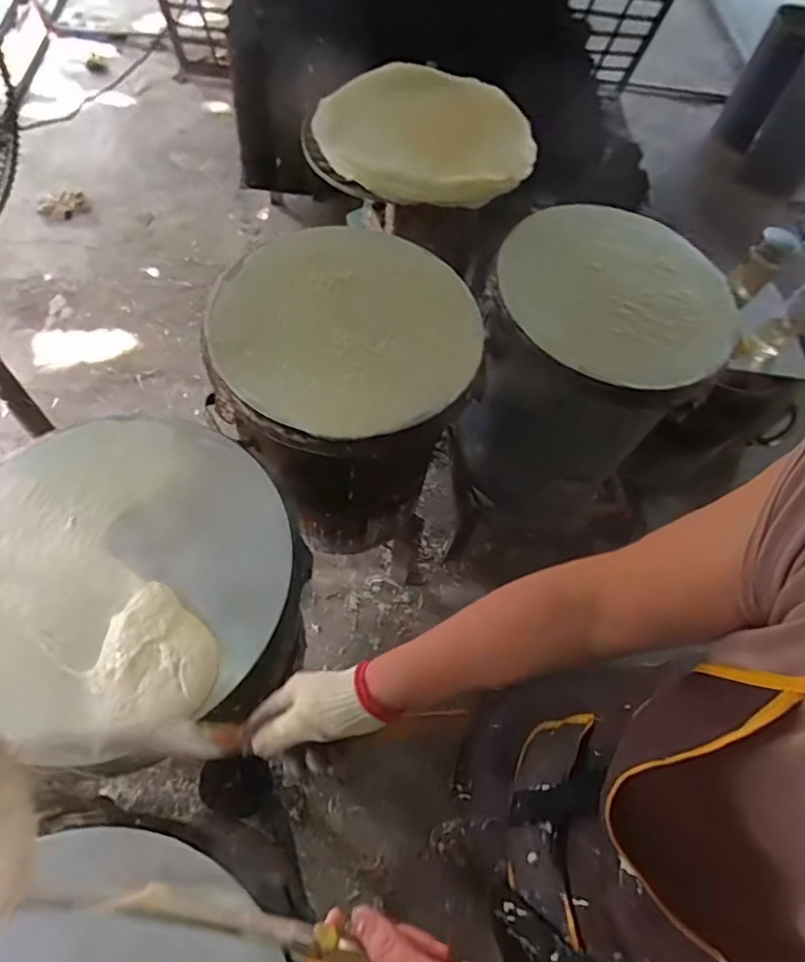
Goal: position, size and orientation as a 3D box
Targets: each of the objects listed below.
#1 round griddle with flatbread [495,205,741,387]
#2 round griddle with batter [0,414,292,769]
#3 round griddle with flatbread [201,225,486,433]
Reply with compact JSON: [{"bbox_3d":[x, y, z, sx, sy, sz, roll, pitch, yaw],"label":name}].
[{"bbox_3d":[0.358,-0.304,0.919,0.361,0.054,0.358,4,72,-11],"label":"round griddle with flatbread"},{"bbox_3d":[-0.325,0.098,0.635,0.369,0.068,0.364,2,62,-5],"label":"round griddle with batter"},{"bbox_3d":[-0.067,-0.222,0.804,0.375,0.049,0.326,-40,88,-23],"label":"round griddle with flatbread"}]

